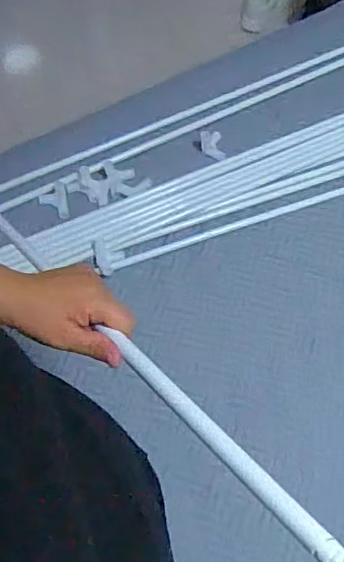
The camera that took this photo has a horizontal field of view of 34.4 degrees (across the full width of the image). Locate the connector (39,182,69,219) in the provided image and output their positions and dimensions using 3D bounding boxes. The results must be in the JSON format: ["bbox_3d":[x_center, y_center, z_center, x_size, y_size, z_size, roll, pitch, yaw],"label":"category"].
[{"bbox_3d":[-0.235,-0.158,1.103,0.053,0.021,0.068,-10,66,-1],"label":"connector"}]

